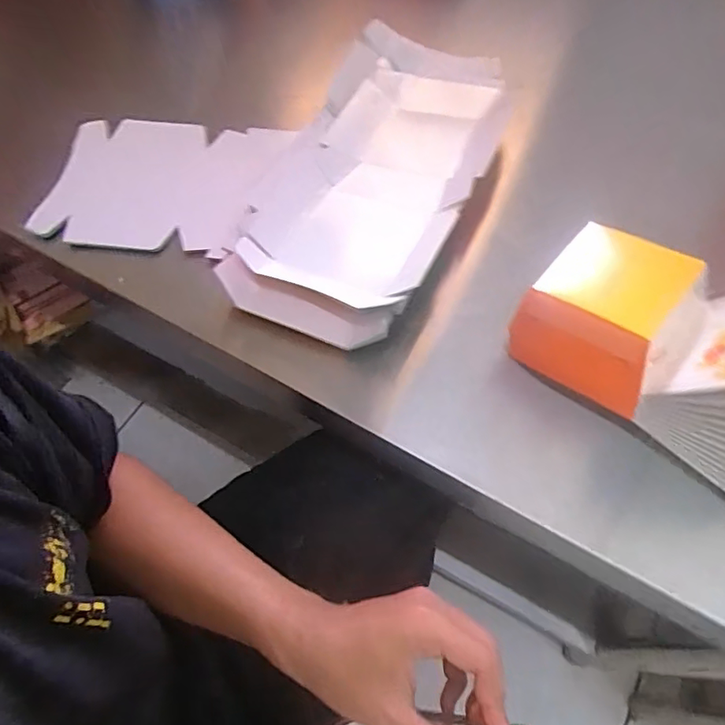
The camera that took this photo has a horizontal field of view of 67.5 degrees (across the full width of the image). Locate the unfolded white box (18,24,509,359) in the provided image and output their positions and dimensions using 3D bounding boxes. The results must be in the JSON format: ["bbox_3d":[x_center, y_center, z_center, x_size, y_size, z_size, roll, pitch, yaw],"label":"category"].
[{"bbox_3d":[-0.080,-0.228,0.565,0.409,0.061,0.390,24,64,13],"label":"unfolded white box"}]

